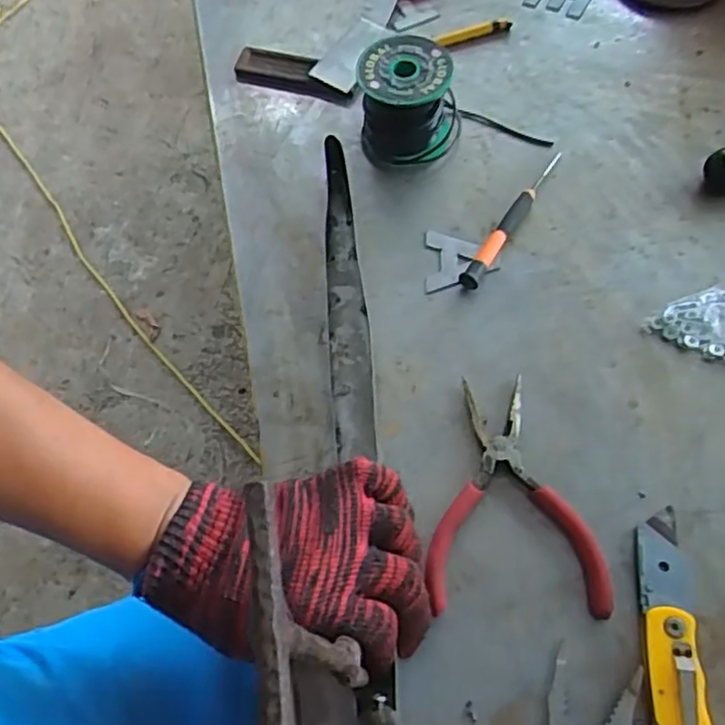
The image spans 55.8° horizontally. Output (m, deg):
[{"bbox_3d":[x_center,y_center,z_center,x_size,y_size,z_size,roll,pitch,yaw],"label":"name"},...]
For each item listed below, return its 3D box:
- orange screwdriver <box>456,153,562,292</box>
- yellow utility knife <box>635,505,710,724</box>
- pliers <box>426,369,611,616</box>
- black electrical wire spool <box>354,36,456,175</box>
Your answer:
[{"bbox_3d":[0.114,-0.109,0.507,0.014,0.012,0.142,31,68,18],"label":"orange screwdriver"},{"bbox_3d":[0.167,0.151,0.368,0.029,0.016,0.142,3,62,5],"label":"yellow utility knife"},{"bbox_3d":[0.090,0.077,0.413,0.100,0.010,0.142,0,62,3],"label":"pliers"},{"bbox_3d":[0.036,-0.200,0.527,0.077,0.069,0.066,1,62,4],"label":"black electrical wire spool"}]

